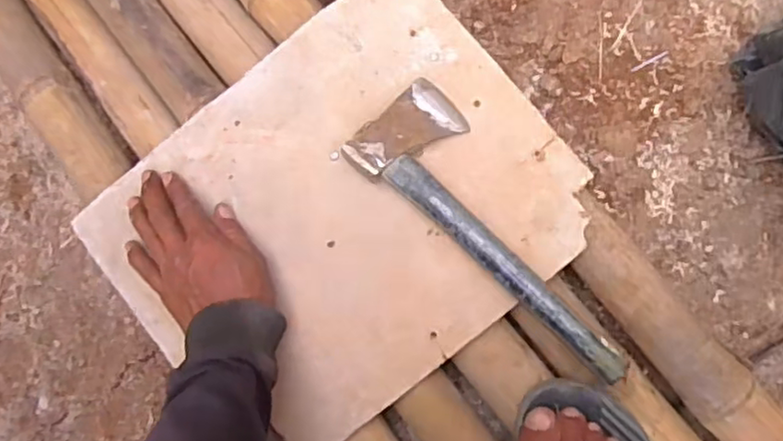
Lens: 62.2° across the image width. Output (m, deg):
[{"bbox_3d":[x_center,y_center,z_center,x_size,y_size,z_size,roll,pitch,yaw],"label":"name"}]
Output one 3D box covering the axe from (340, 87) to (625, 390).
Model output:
[{"bbox_3d":[0.088,0.004,0.504,0.264,0.021,0.088,43,79,11],"label":"axe"}]

